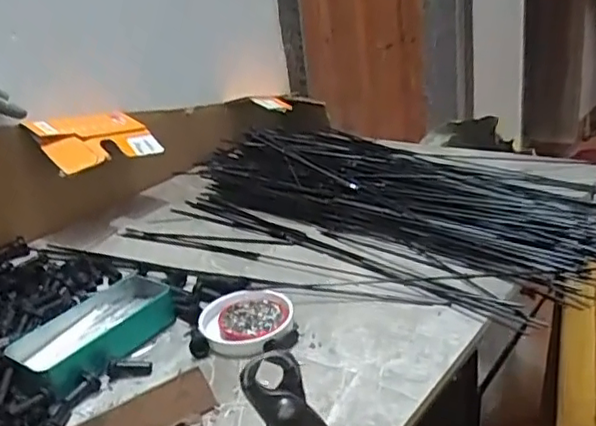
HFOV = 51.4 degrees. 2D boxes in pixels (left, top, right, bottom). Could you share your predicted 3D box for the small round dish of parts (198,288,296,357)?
[{"bbox_3d":[-0.049,0.102,0.591,0.085,0.018,0.093,-6,24,3],"label":"small round dish of parts"}]

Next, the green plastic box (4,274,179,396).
[{"bbox_3d":[-0.193,0.111,0.592,0.091,0.032,0.154,7,28,29],"label":"green plastic box"}]

